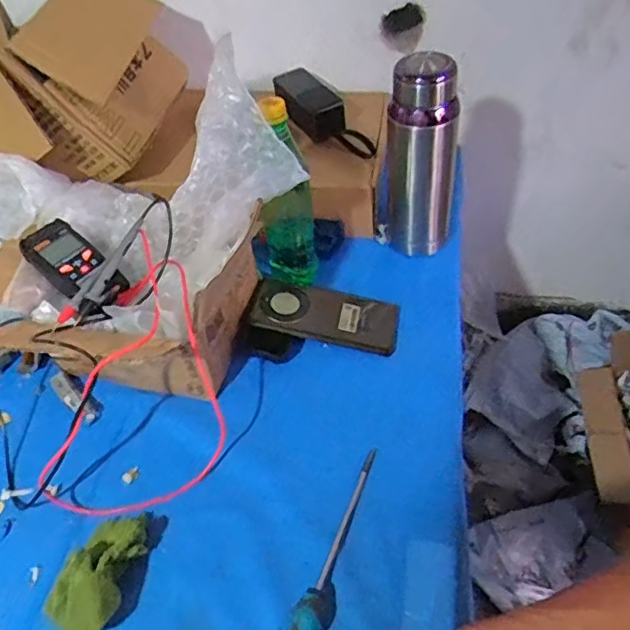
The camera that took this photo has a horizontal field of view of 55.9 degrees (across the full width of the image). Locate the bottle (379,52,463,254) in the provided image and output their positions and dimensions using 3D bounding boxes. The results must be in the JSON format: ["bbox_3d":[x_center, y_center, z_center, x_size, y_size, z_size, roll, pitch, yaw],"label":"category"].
[{"bbox_3d":[0.124,-0.181,0.701,0.078,0.239,0.062,15,51,18],"label":"bottle"}]

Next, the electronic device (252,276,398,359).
[{"bbox_3d":[0.012,-0.002,0.683,0.168,0.018,0.077,15,52,0],"label":"electronic device"}]

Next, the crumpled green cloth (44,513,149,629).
[{"bbox_3d":[-0.181,0.211,0.501,0.068,0.047,0.105,18,52,21],"label":"crumpled green cloth"}]

